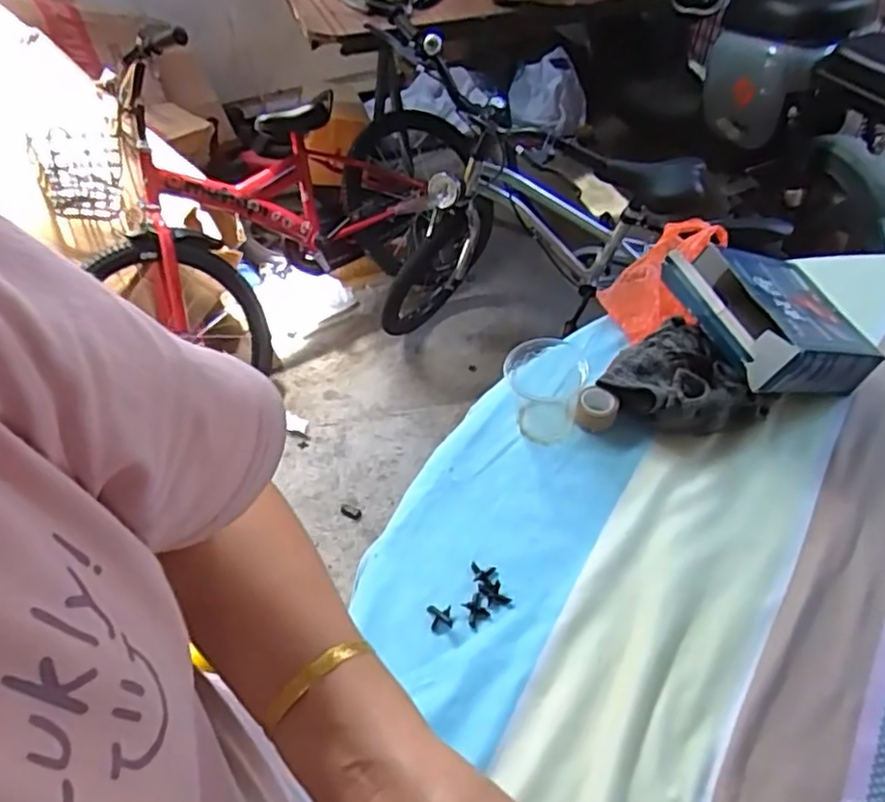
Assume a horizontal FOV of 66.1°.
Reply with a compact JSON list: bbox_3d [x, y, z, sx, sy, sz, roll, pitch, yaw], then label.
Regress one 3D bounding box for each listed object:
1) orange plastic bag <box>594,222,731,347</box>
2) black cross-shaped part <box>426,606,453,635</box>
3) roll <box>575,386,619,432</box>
[{"bbox_3d":[0.226,-0.130,0.716,0.104,0.065,0.153,21,53,19],"label":"orange plastic bag"},{"bbox_3d":[-0.001,0.166,0.517,0.017,0.004,0.021,-8,49,-5],"label":"black cross-shaped part"},{"bbox_3d":[0.141,0.010,0.621,0.035,0.029,0.032,-1,49,1],"label":"roll"}]

